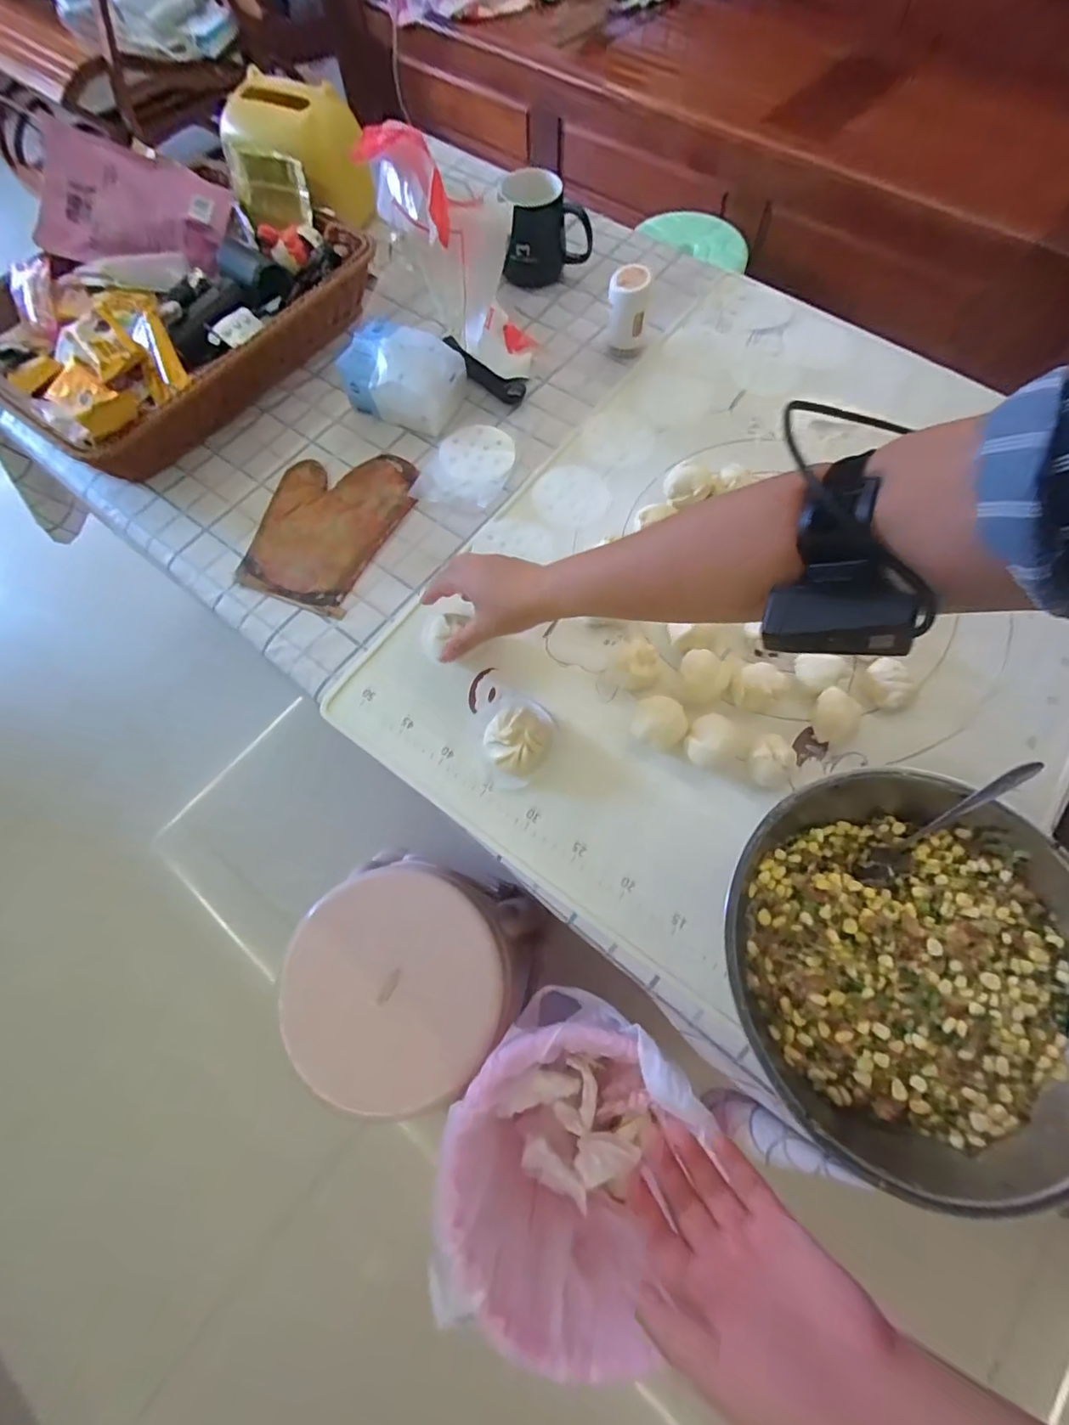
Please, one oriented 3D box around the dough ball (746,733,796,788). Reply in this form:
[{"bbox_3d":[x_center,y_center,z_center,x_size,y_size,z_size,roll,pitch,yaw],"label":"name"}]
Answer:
[{"bbox_3d":[0.208,0.041,0.478,0.033,0.026,0.044,14,70,7],"label":"dough ball"}]

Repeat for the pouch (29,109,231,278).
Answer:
[{"bbox_3d":[-0.494,-0.630,0.671,0.215,0.061,0.153,3,94,-18],"label":"pouch"}]

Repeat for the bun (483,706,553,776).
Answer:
[{"bbox_3d":[-0.015,0.023,0.489,0.059,0.034,0.060,-1,69,1],"label":"bun"}]

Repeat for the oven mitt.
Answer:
[{"bbox_3d":[-0.227,-0.213,0.595,0.142,0.016,0.207,20,71,9],"label":"oven mitt"}]

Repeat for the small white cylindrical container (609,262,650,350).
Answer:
[{"bbox_3d":[0.113,-0.482,0.649,0.050,0.083,0.054,6,70,4],"label":"small white cylindrical container"}]

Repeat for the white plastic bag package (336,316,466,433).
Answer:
[{"bbox_3d":[-0.153,-0.394,0.630,0.132,0.070,0.088,19,71,9],"label":"white plastic bag package"}]

